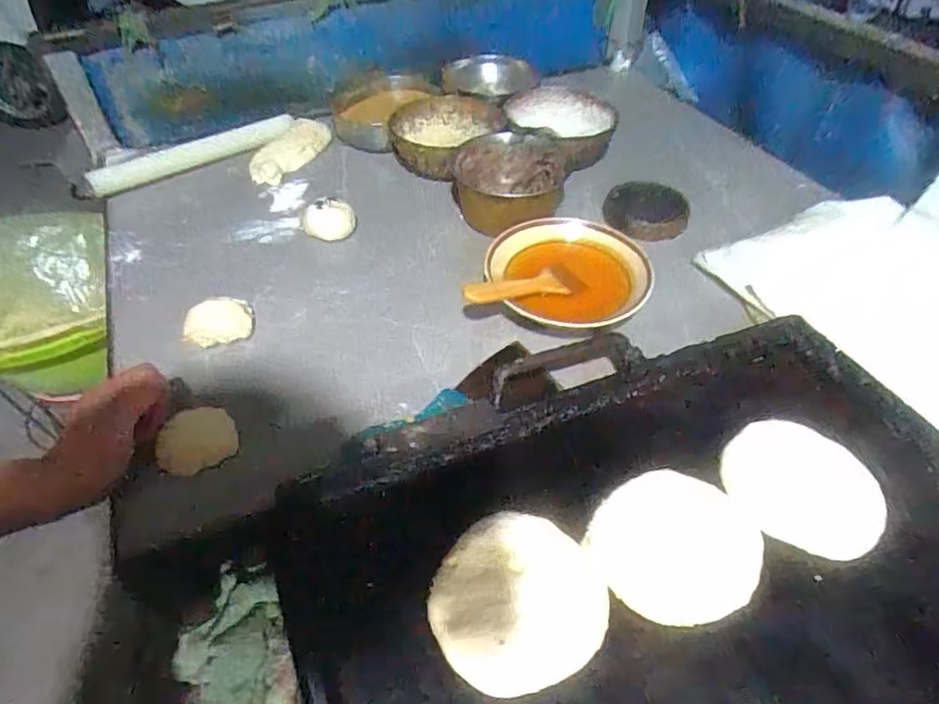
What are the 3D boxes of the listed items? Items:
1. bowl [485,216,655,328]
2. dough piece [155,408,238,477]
[{"bbox_3d":[0.102,-0.075,0.592,0.161,0.047,0.160,-1,48,1],"label":"bowl"},{"bbox_3d":[-0.228,0.074,0.477,0.061,0.007,0.049,-25,91,-21],"label":"dough piece"}]

